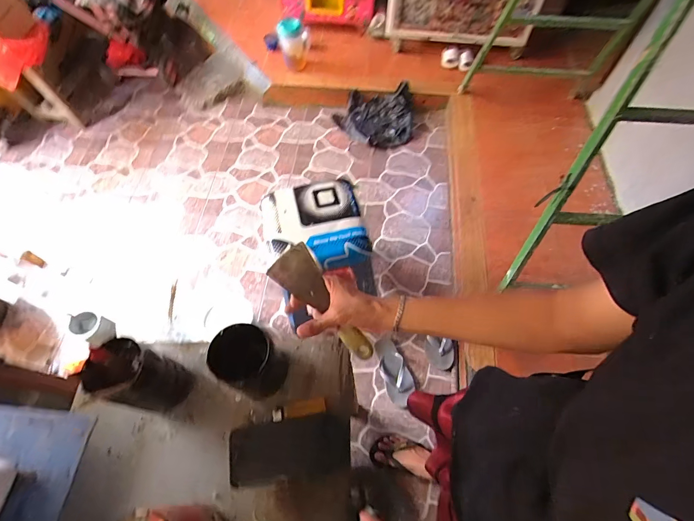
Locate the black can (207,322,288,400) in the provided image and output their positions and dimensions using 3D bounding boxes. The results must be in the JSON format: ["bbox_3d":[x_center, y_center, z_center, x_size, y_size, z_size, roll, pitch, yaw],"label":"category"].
[{"bbox_3d":[-0.146,0.153,0.558,0.084,0.116,0.085,0,61,0],"label":"black can"}]

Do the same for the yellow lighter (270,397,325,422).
[{"bbox_3d":[-0.076,0.239,0.588,0.086,0.009,0.023,-6,60,-16],"label":"yellow lighter"}]

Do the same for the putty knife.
[{"bbox_3d":[-0.029,0.069,0.541,0.062,0.023,0.198,-42,97,-18],"label":"putty knife"}]

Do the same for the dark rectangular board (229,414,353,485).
[{"bbox_3d":[-0.081,0.282,0.556,0.183,0.010,0.080,2,59,-22],"label":"dark rectangular board"}]

